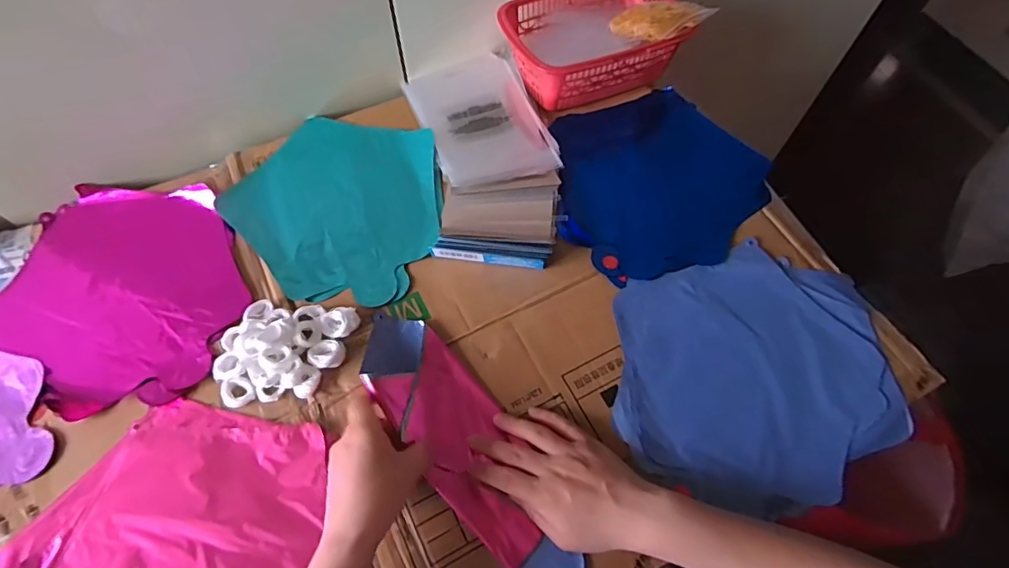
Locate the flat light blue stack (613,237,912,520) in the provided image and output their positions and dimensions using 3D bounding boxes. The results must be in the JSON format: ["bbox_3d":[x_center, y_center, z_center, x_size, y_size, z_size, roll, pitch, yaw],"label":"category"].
[{"bbox_3d":[0.232,0.078,0.487,0.250,0.013,0.238,5,62,3],"label":"flat light blue stack"}]

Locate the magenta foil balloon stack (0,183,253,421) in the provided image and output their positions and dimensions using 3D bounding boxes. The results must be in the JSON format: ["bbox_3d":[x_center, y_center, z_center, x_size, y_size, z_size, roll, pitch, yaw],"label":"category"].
[{"bbox_3d":[-0.367,-0.001,0.513,0.253,0.025,0.215,31,66,15],"label":"magenta foil balloon stack"}]

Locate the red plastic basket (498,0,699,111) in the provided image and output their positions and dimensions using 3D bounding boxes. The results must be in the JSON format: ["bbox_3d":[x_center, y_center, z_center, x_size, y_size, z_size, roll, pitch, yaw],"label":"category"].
[{"bbox_3d":[0.104,-0.291,0.642,0.211,0.080,0.149,-20,64,-10],"label":"red plastic basket"}]

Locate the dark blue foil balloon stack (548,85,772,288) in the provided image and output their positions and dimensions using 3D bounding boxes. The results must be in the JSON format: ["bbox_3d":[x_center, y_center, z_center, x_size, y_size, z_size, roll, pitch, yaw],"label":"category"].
[{"bbox_3d":[0.166,-0.120,0.576,0.231,0.018,0.226,-15,63,-8],"label":"dark blue foil balloon stack"}]

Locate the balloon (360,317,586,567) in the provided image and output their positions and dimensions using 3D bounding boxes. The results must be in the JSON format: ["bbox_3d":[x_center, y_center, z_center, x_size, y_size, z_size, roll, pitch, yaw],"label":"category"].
[{"bbox_3d":[-0.033,0.140,0.447,0.080,0.031,0.269,-31,75,-16],"label":"balloon"}]

